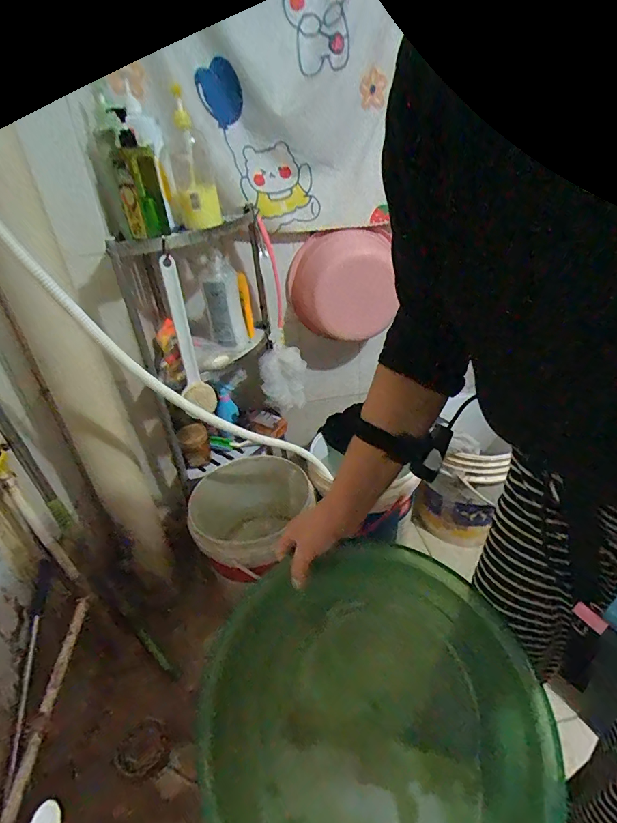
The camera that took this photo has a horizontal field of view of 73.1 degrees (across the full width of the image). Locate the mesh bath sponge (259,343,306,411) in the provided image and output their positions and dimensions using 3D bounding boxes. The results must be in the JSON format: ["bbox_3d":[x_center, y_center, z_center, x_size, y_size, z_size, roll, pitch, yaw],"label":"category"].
[{"bbox_3d":[-0.073,-0.097,1.257,0.135,0.181,0.117,-5,32,-1],"label":"mesh bath sponge"}]

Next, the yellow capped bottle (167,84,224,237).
[{"bbox_3d":[-0.262,-0.551,0.921,0.096,0.257,0.121,-10,32,-9],"label":"yellow capped bottle"}]

